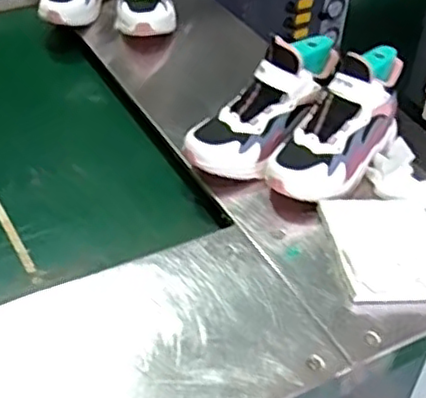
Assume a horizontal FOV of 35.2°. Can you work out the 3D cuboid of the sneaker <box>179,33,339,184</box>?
[{"bbox_3d":[0.067,-0.134,0.895,0.251,0.096,0.093,-46,55,-7],"label":"sneaker"}]

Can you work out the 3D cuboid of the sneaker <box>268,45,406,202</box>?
[{"bbox_3d":[0.163,-0.105,0.884,0.112,0.130,0.229,22,44,22],"label":"sneaker"}]

